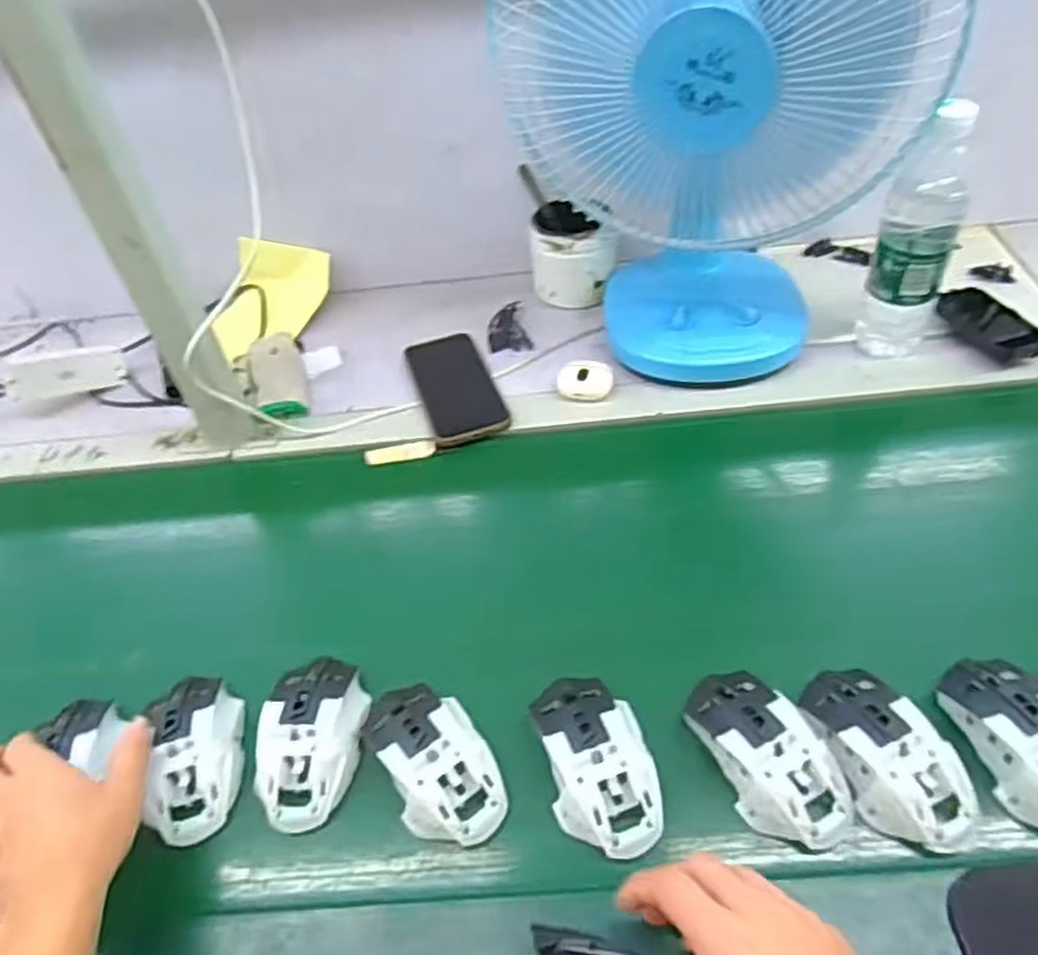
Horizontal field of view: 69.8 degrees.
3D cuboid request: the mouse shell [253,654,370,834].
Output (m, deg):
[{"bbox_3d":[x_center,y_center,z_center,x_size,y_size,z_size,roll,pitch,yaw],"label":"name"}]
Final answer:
[{"bbox_3d":[-0.139,0.174,0.501,0.064,0.035,0.110,-6,47,2],"label":"mouse shell"}]

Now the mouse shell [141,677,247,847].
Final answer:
[{"bbox_3d":[-0.217,0.183,0.503,0.052,0.032,0.112,-13,47,-4],"label":"mouse shell"}]

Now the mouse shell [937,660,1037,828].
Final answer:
[{"bbox_3d":[0.311,0.159,0.451,0.066,0.036,0.116,-14,47,-5],"label":"mouse shell"}]

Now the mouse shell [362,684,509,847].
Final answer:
[{"bbox_3d":[-0.056,0.182,0.484,0.064,0.034,0.113,-28,50,-18],"label":"mouse shell"}]

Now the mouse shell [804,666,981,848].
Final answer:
[{"bbox_3d":[0.228,0.165,0.455,0.069,0.034,0.115,-16,47,-8],"label":"mouse shell"}]

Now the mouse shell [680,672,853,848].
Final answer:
[{"bbox_3d":[0.155,0.169,0.462,0.063,0.034,0.113,-24,49,-14],"label":"mouse shell"}]

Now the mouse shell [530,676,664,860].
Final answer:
[{"bbox_3d":[0.049,0.176,0.469,0.064,0.031,0.112,-13,47,-4],"label":"mouse shell"}]

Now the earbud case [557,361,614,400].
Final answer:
[{"bbox_3d":[0.066,-0.096,0.731,0.054,0.023,0.035,-1,47,6],"label":"earbud case"}]

